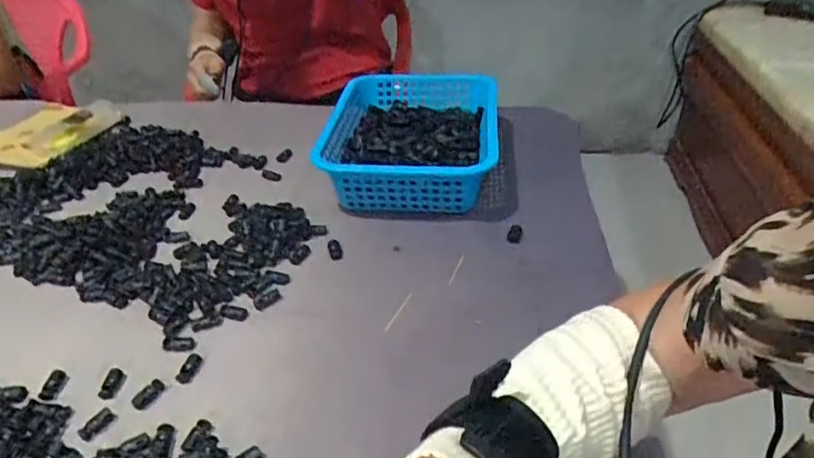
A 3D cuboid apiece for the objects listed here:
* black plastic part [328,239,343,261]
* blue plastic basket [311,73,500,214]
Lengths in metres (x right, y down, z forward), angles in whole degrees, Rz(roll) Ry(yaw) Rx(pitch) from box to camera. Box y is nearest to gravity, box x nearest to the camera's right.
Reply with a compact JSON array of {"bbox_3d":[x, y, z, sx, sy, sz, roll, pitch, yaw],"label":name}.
[{"bbox_3d":[-0.082,0.021,0.643,0.015,0.008,0.033,-11,36,-12],"label":"black plastic part"},{"bbox_3d":[0.009,-0.129,0.789,0.207,0.080,0.312,2,35,7],"label":"blue plastic basket"}]

